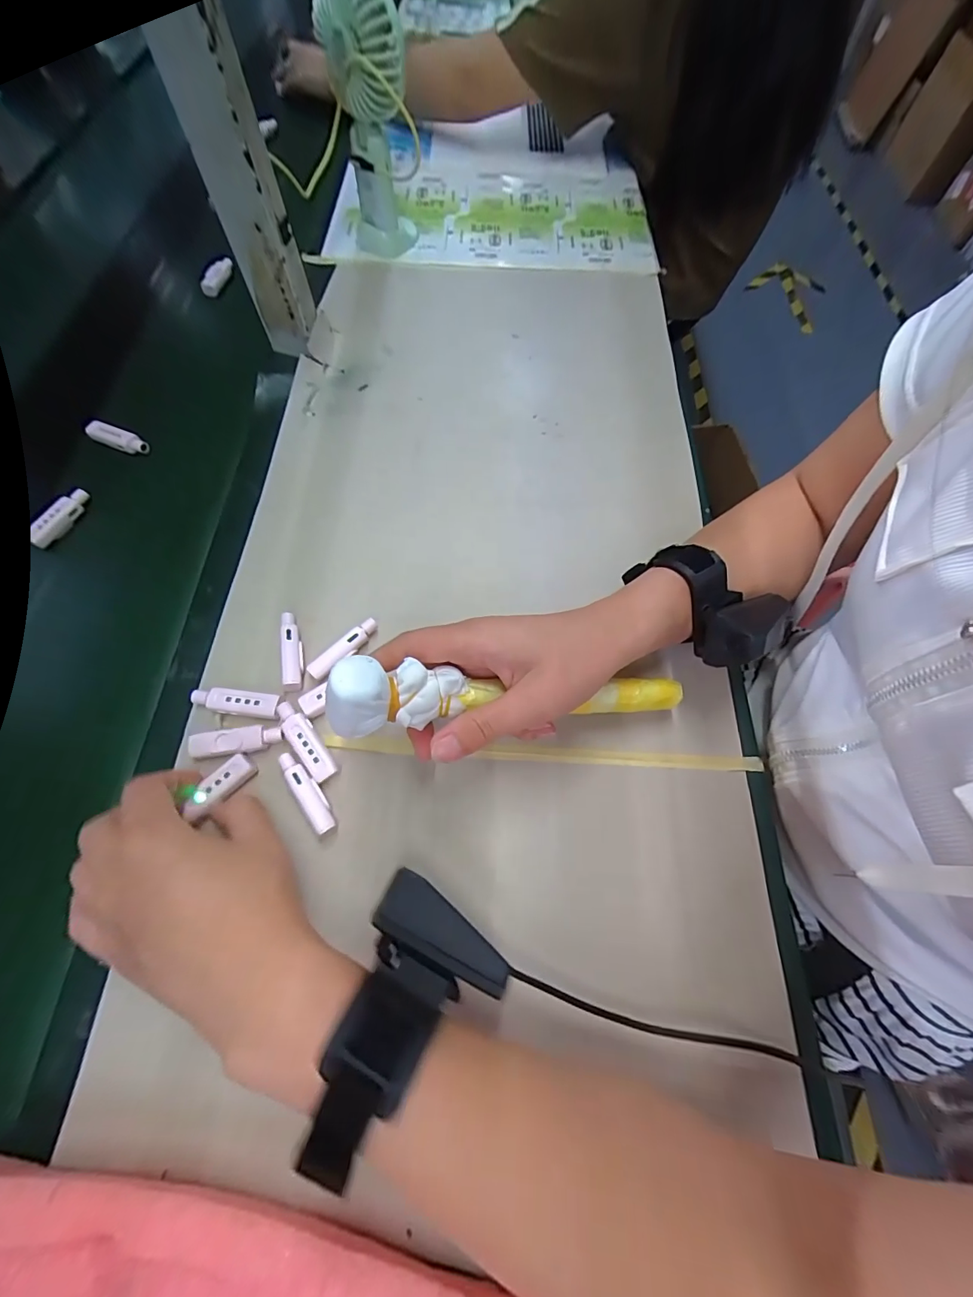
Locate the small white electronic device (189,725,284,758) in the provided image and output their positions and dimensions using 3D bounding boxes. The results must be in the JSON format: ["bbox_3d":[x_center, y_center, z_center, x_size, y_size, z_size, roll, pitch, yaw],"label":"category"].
[{"bbox_3d":[-0.159,0.058,0.290,0.056,0.007,0.016,-8,63,-3],"label":"small white electronic device"}]

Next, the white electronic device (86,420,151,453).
[{"bbox_3d":[-0.331,-0.188,0.408,0.059,0.012,0.014,20,65,11],"label":"white electronic device"}]

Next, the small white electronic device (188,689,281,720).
[{"bbox_3d":[-0.165,0.036,0.304,0.060,0.011,0.015,6,64,4],"label":"small white electronic device"}]

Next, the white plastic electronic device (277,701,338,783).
[{"bbox_3d":[-0.116,0.060,0.293,0.015,0.016,0.055,-35,68,-15],"label":"white plastic electronic device"}]

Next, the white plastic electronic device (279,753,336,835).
[{"bbox_3d":[-0.111,0.088,0.281,0.014,0.009,0.055,-33,67,-15],"label":"white plastic electronic device"}]

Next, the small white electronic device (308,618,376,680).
[{"bbox_3d":[-0.099,-0.001,0.318,0.056,0.007,0.012,-41,69,-17],"label":"small white electronic device"}]

